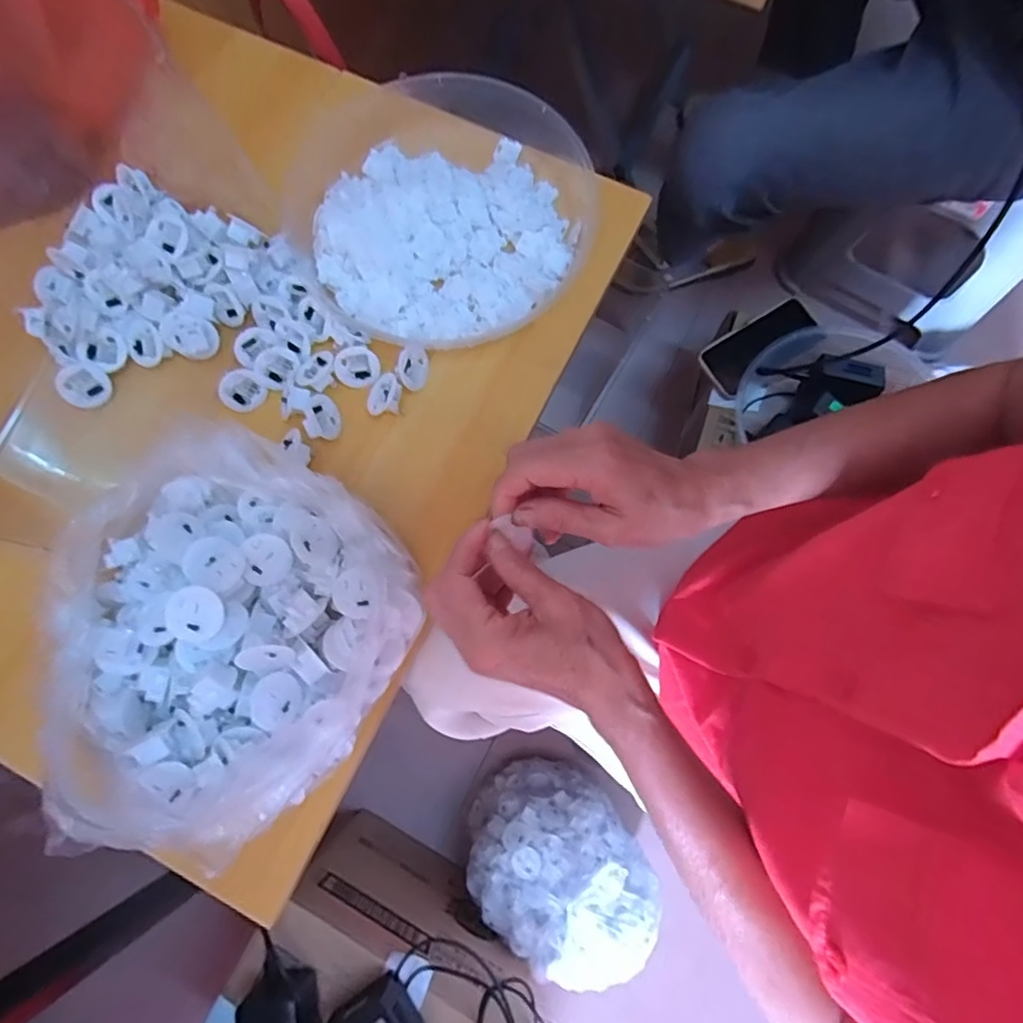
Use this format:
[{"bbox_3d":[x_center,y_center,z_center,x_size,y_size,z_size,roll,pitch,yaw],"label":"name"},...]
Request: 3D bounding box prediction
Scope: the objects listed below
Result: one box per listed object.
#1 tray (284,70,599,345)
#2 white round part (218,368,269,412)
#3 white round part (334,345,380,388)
[{"bbox_3d":[-0.060,-0.239,0.458,0.237,0.034,0.222,0,78,1],"label":"tray"},{"bbox_3d":[-0.201,-0.091,0.430,0.015,0.032,0.030,33,107,47],"label":"white round part"},{"bbox_3d":[-0.116,-0.109,0.433,0.031,0.014,0.031,-6,116,-12],"label":"white round part"}]

